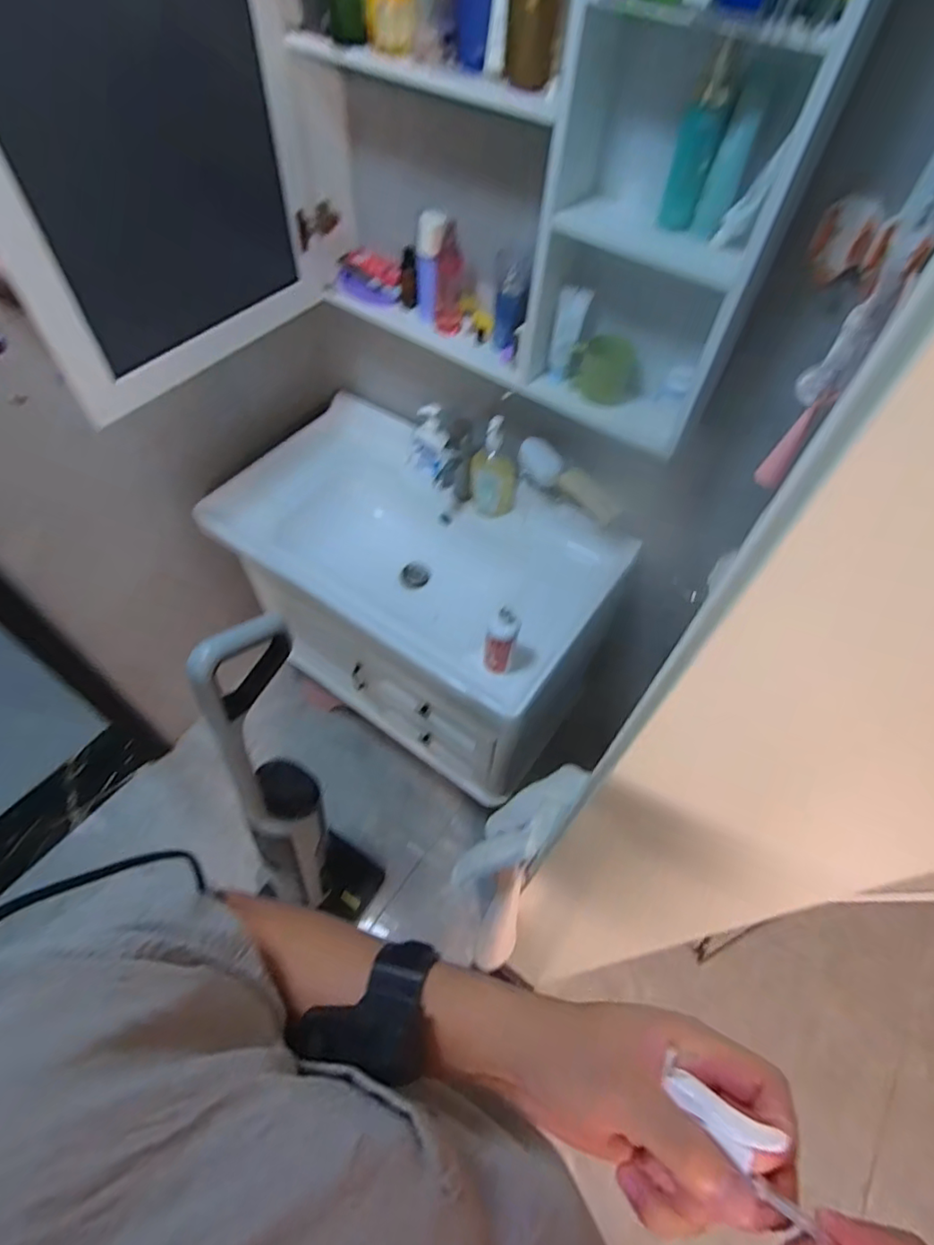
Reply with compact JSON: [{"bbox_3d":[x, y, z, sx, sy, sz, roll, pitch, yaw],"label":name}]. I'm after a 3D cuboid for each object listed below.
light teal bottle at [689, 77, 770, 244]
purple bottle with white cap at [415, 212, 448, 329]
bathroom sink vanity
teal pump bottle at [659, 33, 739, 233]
[{"bbox_3d":[0.305,-0.532,0.668,0.040,0.135,0.038,18,57,9],"label":"light teal bottle"},{"bbox_3d":[-0.062,-0.598,0.969,0.049,0.167,0.035,2,56,-2],"label":"purple bottle with white cap"},{"bbox_3d":[-0.137,-0.079,1.356,0.808,0.524,0.454,33,60,17],"label":"bathroom sink vanity"},{"bbox_3d":[0.269,-0.554,0.664,0.045,0.159,0.039,19,57,9],"label":"teal pump bottle"}]

